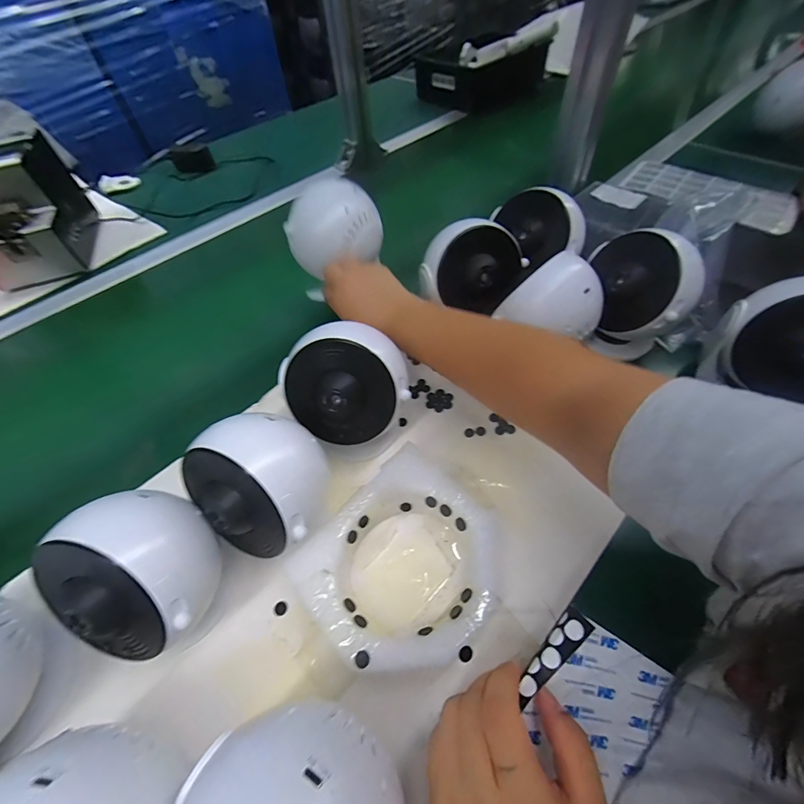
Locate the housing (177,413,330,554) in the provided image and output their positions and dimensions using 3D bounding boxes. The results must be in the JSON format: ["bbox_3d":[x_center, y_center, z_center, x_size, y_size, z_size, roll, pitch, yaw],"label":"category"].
[{"bbox_3d":[-0.099,0.058,0.289,0.096,0.087,0.092,-2,54,3],"label":"housing"}]

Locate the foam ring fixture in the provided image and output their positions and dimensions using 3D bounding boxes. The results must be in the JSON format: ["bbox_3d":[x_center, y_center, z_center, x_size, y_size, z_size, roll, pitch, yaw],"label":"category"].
[{"bbox_3d":[0.006,0.124,0.309,0.129,0.039,0.150,32,62,24],"label":"foam ring fixture"}]

